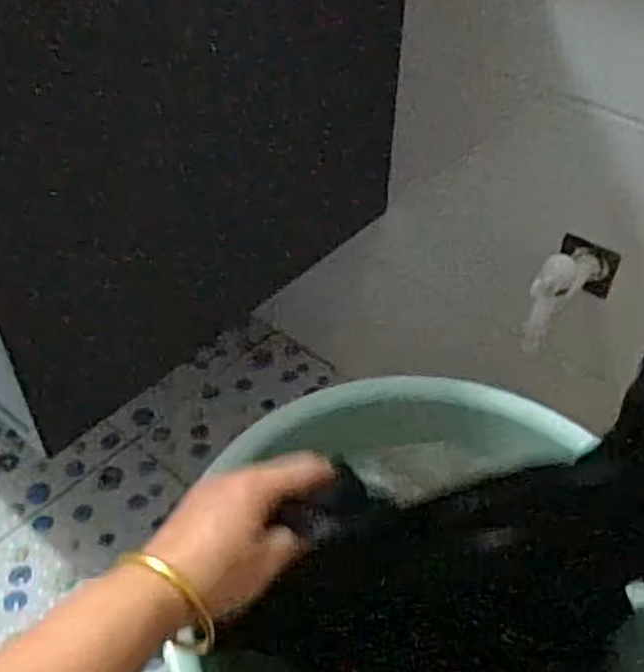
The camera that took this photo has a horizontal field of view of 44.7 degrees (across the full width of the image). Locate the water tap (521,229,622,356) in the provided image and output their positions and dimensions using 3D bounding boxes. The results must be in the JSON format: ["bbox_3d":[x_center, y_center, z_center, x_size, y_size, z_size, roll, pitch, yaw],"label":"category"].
[{"bbox_3d":[0.232,-0.045,0.766,0.057,0.090,0.124,31,39,30],"label":"water tap"}]

